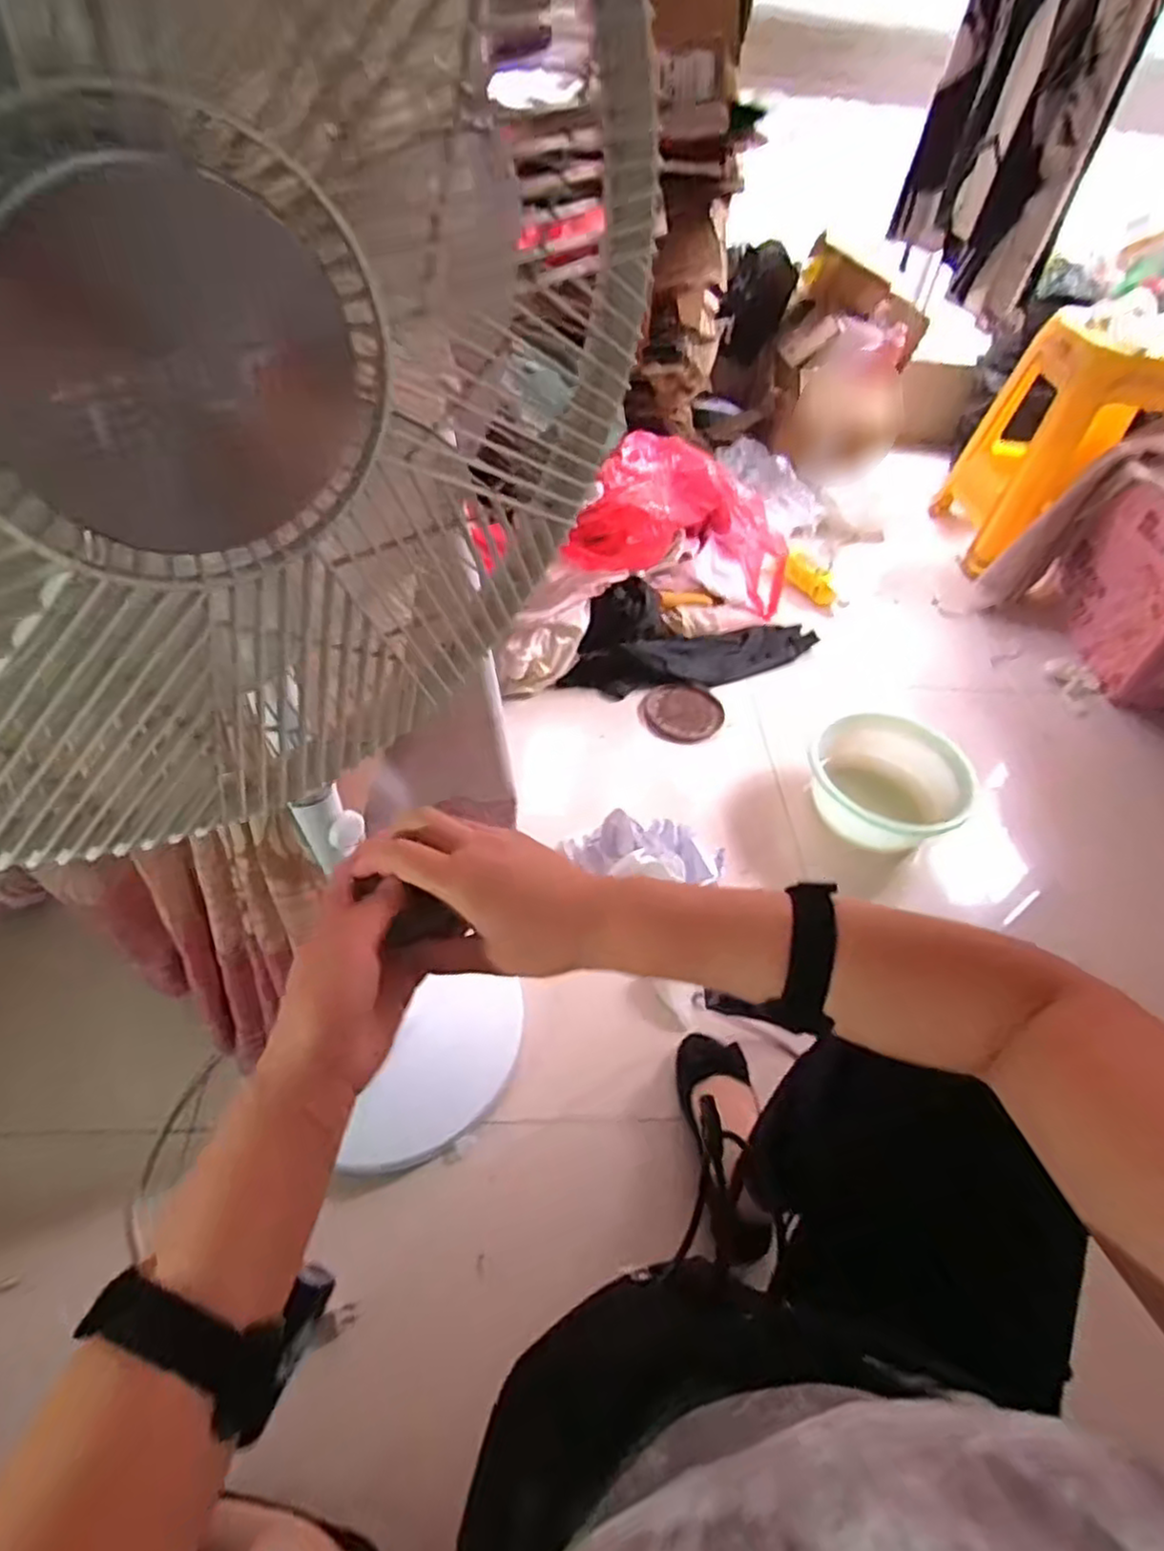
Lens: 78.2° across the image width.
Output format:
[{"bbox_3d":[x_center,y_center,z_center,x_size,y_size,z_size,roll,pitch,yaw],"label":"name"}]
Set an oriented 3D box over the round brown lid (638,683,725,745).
[{"bbox_3d":[0.182,-0.112,1.298,0.144,0.012,0.122,-17,66,-10],"label":"round brown lid"}]

